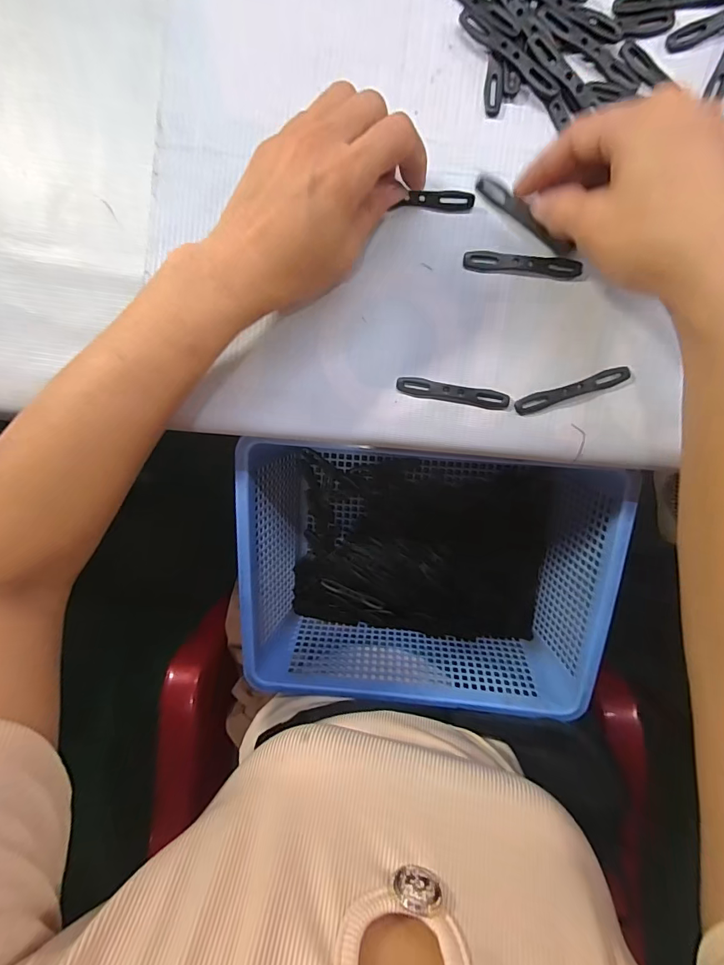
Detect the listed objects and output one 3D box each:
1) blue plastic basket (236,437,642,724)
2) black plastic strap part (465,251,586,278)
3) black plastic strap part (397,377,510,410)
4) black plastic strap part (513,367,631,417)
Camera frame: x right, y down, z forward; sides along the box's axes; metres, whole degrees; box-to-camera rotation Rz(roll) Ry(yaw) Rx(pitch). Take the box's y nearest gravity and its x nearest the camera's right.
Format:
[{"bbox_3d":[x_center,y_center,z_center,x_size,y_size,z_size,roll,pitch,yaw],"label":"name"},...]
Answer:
[{"bbox_3d":[0.051,0.084,0.397,0.301,0.116,0.215,5,98,2],"label":"blue plastic basket"},{"bbox_3d":[0.096,-0.129,0.255,0.069,0.004,0.012,5,97,3],"label":"black plastic strap part"},{"bbox_3d":[0.056,-0.055,0.266,0.068,0.004,0.011,10,97,2],"label":"black plastic strap part"},{"bbox_3d":[0.128,-0.056,0.261,0.069,0.004,0.011,-18,95,6],"label":"black plastic strap part"}]

